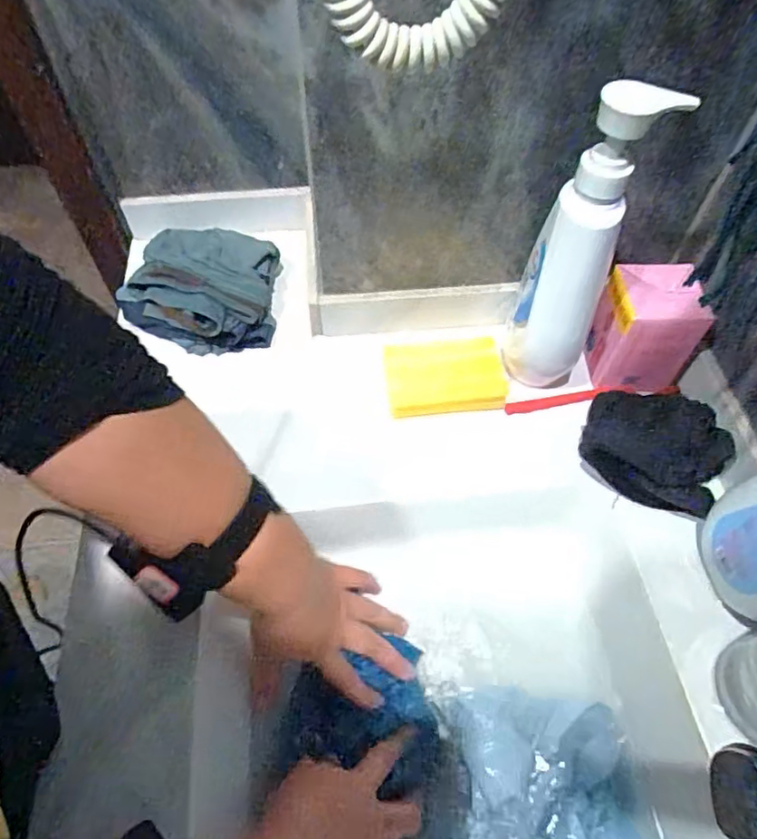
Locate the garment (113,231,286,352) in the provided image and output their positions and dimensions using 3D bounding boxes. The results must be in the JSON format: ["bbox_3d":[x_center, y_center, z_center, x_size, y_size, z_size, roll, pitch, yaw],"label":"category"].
[{"bbox_3d":[-0.175,-0.133,0.582,0.139,0.056,0.129,-1,57,-1],"label":"garment"}]

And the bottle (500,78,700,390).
[{"bbox_3d":[0.153,-0.128,0.463,0.070,0.249,0.064,12,58,7],"label":"bottle"}]

